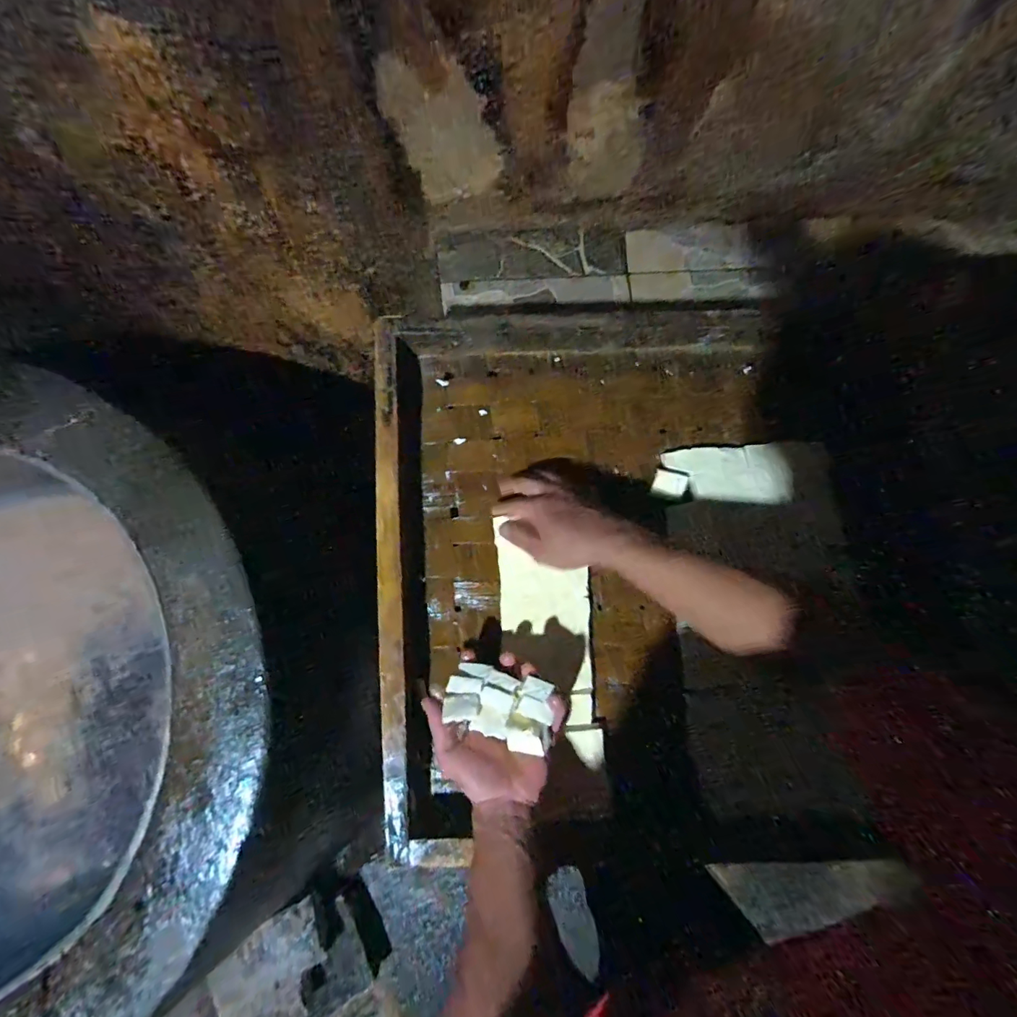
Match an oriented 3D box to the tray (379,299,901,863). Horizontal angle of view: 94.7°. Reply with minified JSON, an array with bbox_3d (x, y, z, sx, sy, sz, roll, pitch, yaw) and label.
[{"bbox_3d":[0.131,0.055,0.544,0.542,0.072,0.618,-4,80,1],"label":"tray"}]

